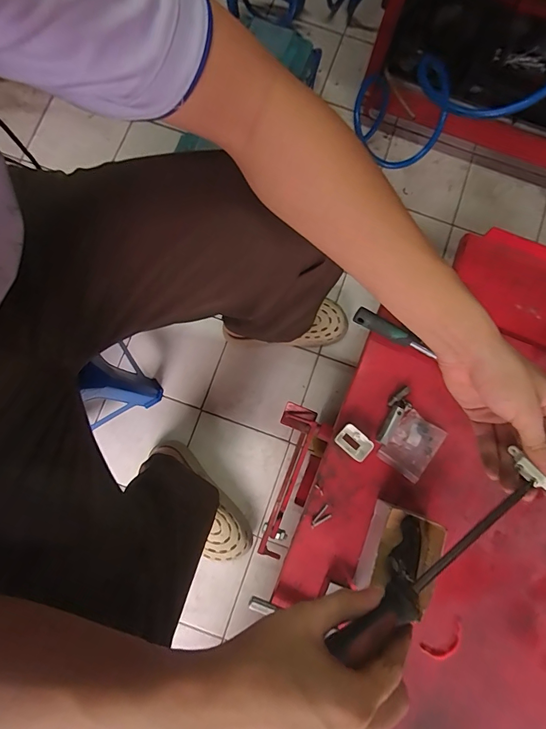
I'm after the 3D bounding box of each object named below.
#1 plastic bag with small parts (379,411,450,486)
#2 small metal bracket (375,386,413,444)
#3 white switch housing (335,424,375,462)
[{"bbox_3d":[0.233,0.135,0.650,0.078,0.012,0.097,35,80,6],"label":"plastic bag with small parts"},{"bbox_3d":[0.202,0.086,0.654,0.034,0.020,0.101,35,81,6],"label":"small metal bracket"},{"bbox_3d":[0.134,0.130,0.645,0.058,0.021,0.040,39,81,7],"label":"white switch housing"}]

